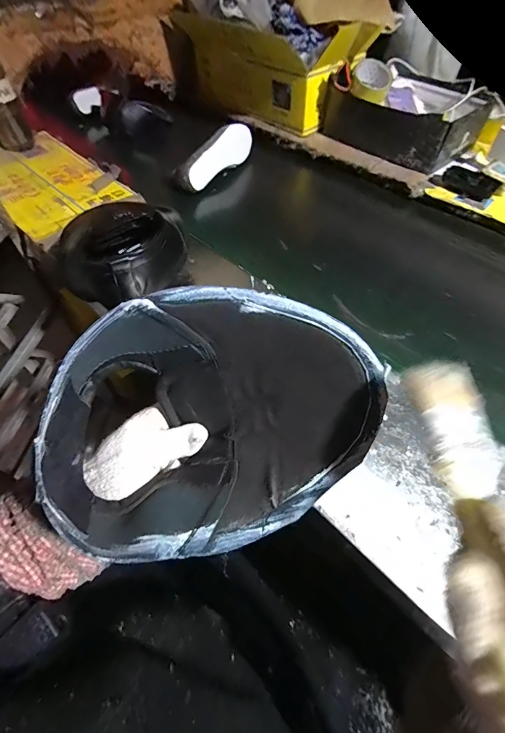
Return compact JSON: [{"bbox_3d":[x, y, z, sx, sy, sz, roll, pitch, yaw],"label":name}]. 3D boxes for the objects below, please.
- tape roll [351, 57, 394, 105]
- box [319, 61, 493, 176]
[{"bbox_3d":[0.273,-0.652,0.778,0.086,0.023,0.087,0,87,-4],"label":"tape roll"},{"bbox_3d":[0.365,-0.598,0.835,0.220,0.112,0.336,-37,61,-22],"label":"box"}]

